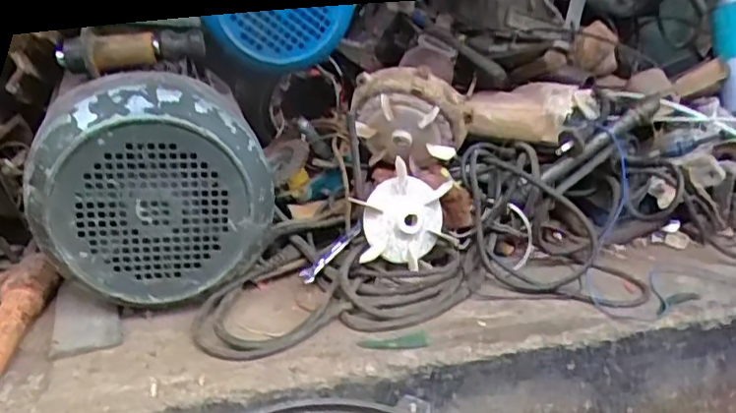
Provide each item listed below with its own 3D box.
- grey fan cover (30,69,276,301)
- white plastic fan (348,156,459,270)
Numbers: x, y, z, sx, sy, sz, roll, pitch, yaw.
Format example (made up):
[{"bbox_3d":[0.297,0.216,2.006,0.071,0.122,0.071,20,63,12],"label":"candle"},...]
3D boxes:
[{"bbox_3d":[-0.229,-0.025,0.675,0.240,0.206,0.120,-9,24,-17],"label":"grey fan cover"},{"bbox_3d":[0.041,0.010,0.713,0.117,0.108,0.030,-15,5,-17],"label":"white plastic fan"}]

